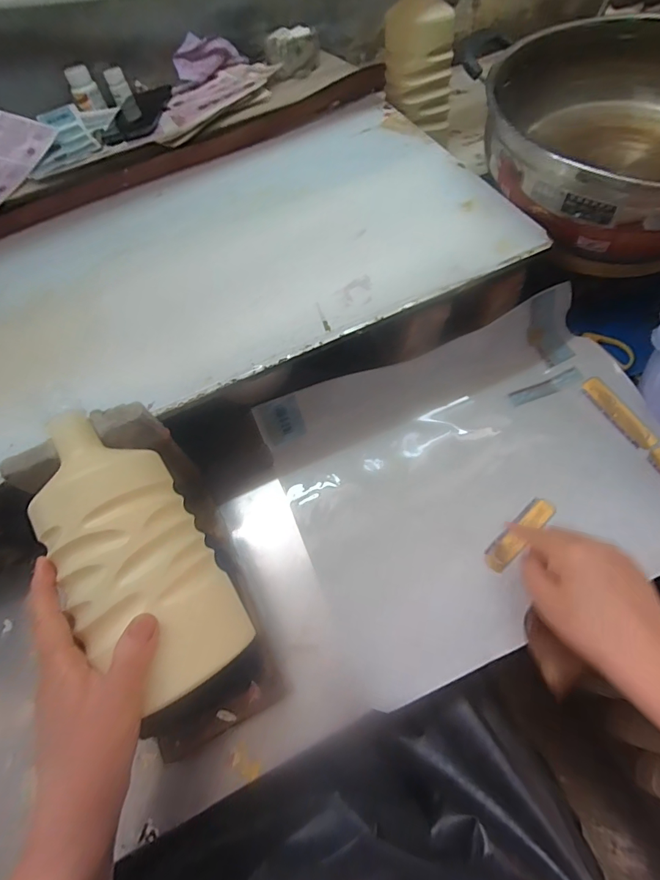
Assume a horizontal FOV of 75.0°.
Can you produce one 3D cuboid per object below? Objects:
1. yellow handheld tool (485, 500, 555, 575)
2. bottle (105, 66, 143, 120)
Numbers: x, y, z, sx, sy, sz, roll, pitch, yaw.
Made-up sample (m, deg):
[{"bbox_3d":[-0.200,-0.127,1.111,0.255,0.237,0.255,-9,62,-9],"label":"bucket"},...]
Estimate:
[{"bbox_3d":[0.186,0.092,0.424,0.091,0.006,0.023,-42,69,-14],"label":"yellow handheld tool"},{"bbox_3d":[-0.326,-0.544,0.678,0.028,0.067,0.020,-29,33,-10],"label":"bottle"}]

